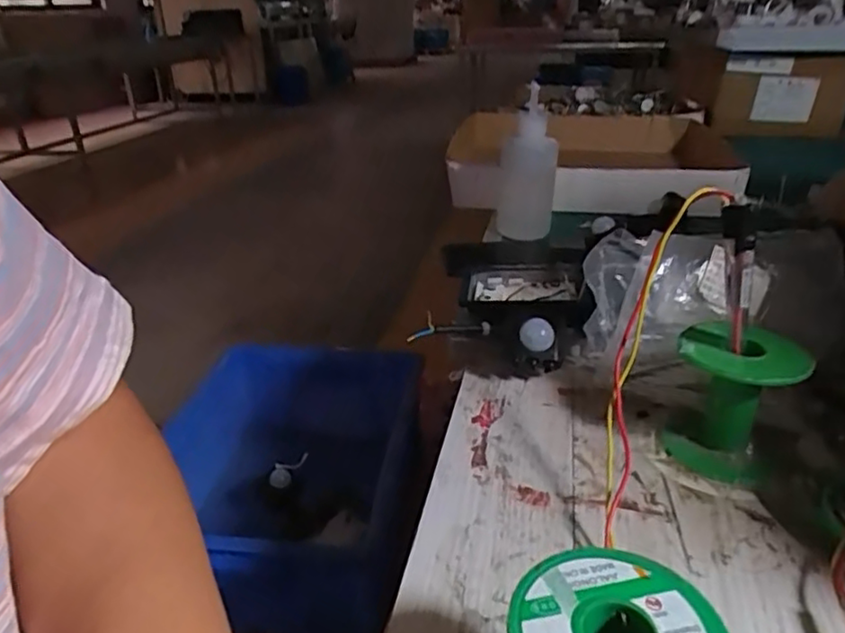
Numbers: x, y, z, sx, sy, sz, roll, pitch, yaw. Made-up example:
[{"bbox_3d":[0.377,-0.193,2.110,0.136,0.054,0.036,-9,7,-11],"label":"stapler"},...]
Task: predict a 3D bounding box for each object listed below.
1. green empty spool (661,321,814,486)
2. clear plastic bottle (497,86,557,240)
[{"bbox_3d":[0.179,0.048,0.372,0.063,0.076,0.060,13,30,26],"label":"green empty spool"},{"bbox_3d":[0.123,-0.155,0.756,0.065,0.254,0.081,1,69,4],"label":"clear plastic bottle"}]

